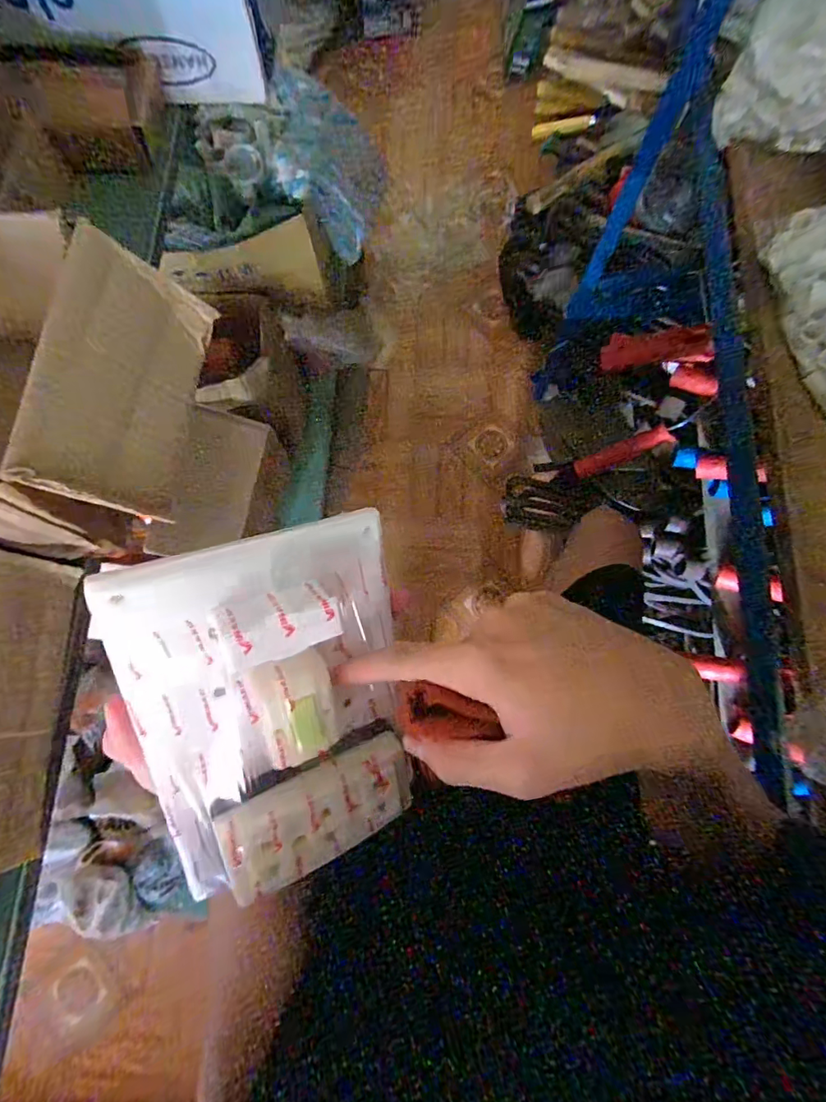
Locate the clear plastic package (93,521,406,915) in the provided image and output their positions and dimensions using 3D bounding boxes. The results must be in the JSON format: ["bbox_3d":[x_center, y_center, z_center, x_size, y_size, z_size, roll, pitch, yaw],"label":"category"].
[{"bbox_3d":[-0.059,0.078,0.243,0.131,0.030,0.172,-17,104,-26],"label":"clear plastic package"}]

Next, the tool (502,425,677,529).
[{"bbox_3d":[0.325,-0.136,0.970,0.055,0.403,0.129,-1,75,-31],"label":"tool"}]

